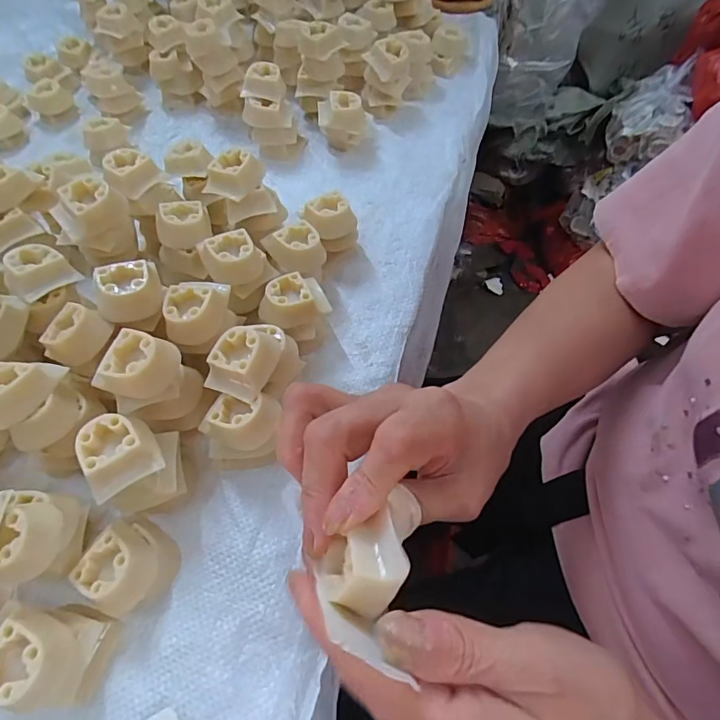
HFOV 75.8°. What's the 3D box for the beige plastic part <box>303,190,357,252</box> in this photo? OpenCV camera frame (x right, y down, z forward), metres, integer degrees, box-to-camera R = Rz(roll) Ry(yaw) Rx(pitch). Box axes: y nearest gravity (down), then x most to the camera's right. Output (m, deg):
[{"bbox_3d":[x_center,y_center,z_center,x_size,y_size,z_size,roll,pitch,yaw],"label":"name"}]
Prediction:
[{"bbox_3d":[-0.023,-0.107,0.382,0.033,0.048,0.032,-31,64,-16],"label":"beige plastic part"}]

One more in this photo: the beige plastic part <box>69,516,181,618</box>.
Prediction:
[{"bbox_3d":[-0.129,0.115,0.260,0.046,0.029,0.042,0,59,0],"label":"beige plastic part"}]

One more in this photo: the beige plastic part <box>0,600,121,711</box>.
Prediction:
[{"bbox_3d":[-0.159,0.149,0.231,0.048,0.046,0.046,9,60,6],"label":"beige plastic part"}]

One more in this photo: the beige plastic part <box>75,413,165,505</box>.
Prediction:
[{"bbox_3d":[-0.134,0.049,0.253,0.036,0.018,0.038,-28,63,-15],"label":"beige plastic part"}]

